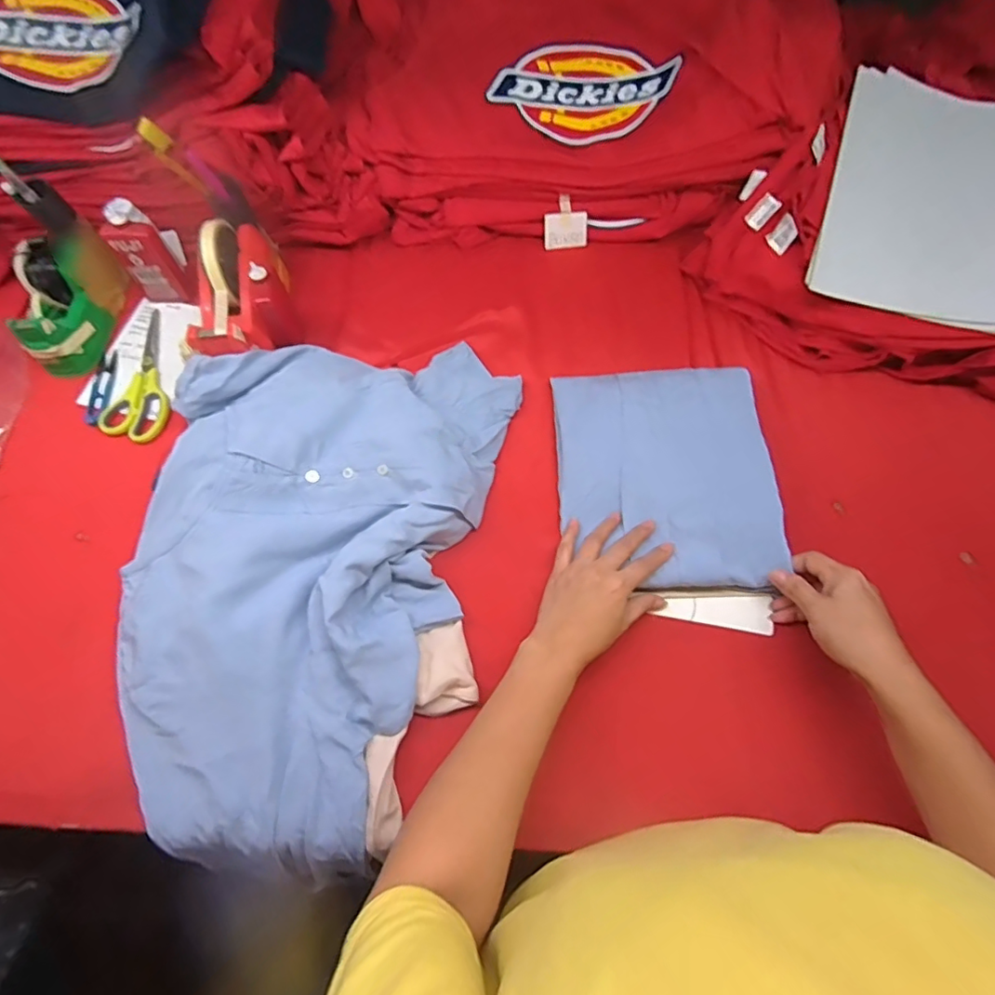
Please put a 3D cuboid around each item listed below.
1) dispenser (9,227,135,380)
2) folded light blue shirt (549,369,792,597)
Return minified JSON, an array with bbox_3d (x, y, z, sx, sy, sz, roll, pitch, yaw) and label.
[{"bbox_3d":[-0.504,-0.236,0.638,0.067,0.083,0.159,-2,62,0],"label":"dispenser"},{"bbox_3d":[0.166,-0.030,0.549,0.207,0.022,0.237,-5,69,7],"label":"folded light blue shirt"}]

